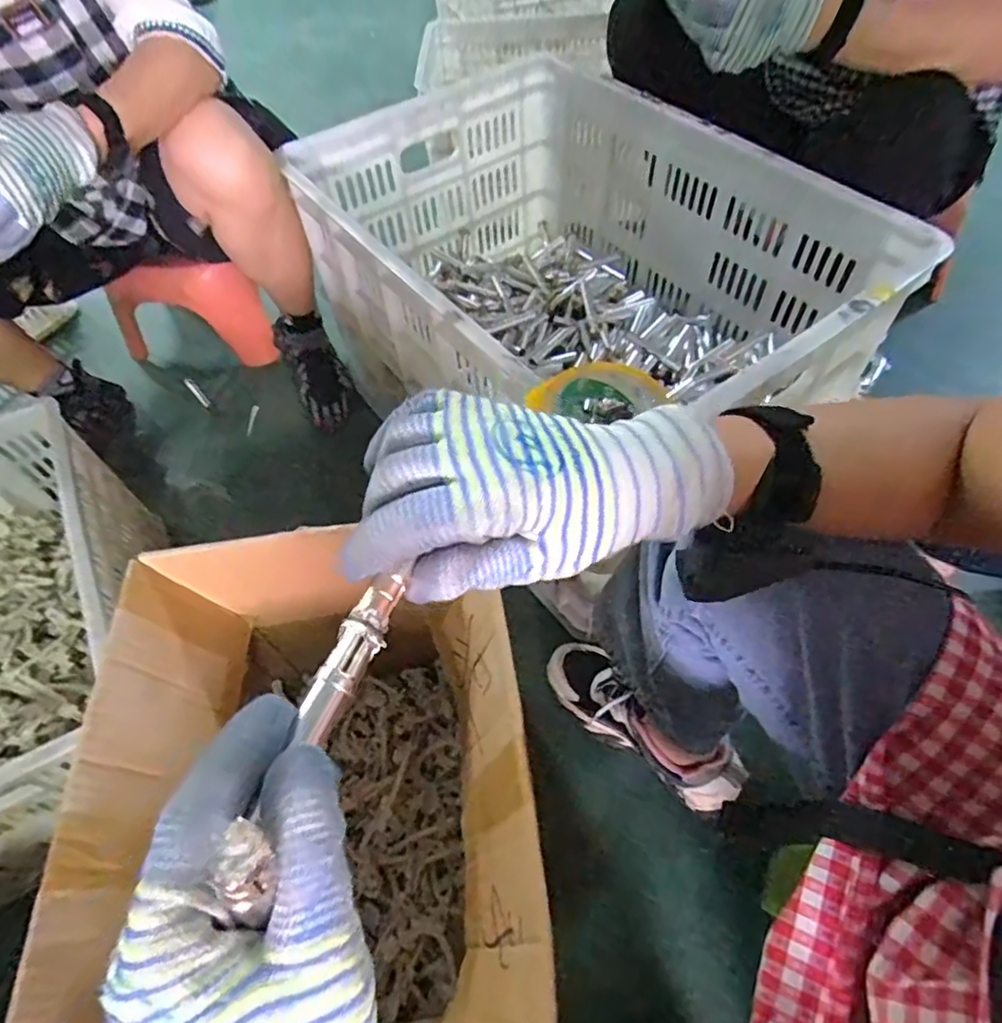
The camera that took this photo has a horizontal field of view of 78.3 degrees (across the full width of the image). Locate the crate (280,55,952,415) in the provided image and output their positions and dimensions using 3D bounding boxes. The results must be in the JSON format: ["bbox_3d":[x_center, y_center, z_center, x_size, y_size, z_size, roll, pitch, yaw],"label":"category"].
[{"bbox_3d":[0.090,-0.292,0.818,0.470,0.322,0.655,-33,58,-18],"label":"crate"}]

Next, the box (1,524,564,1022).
[{"bbox_3d":[-0.119,0.264,0.512,0.291,0.321,0.385,-7,54,-1],"label":"box"}]

